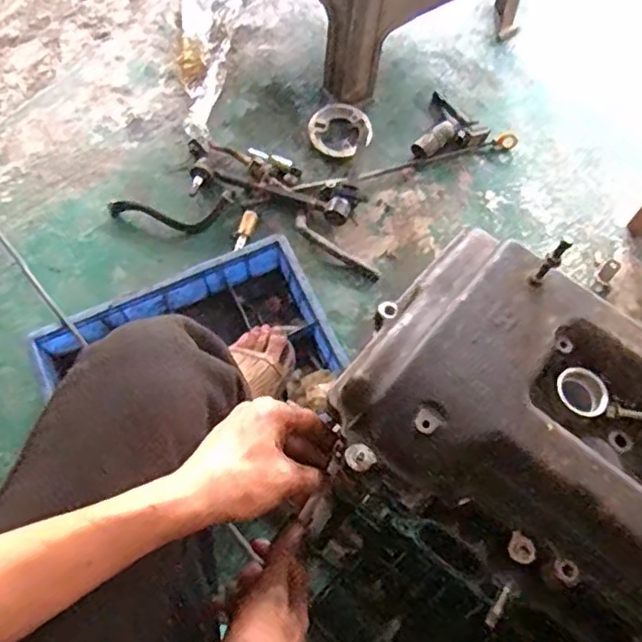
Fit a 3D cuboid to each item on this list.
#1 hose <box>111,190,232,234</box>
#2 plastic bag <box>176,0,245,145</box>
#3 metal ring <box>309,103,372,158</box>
[{"bbox_3d":[-0.262,-0.188,1.087,0.218,0.022,0.070,-4,69,-2],"label":"hose"},{"bbox_3d":[-0.240,-0.541,1.222,0.124,0.022,0.430,8,69,3],"label":"plastic bag"},{"bbox_3d":[0.033,-0.360,1.158,0.113,0.016,0.116,0,69,0],"label":"metal ring"}]

